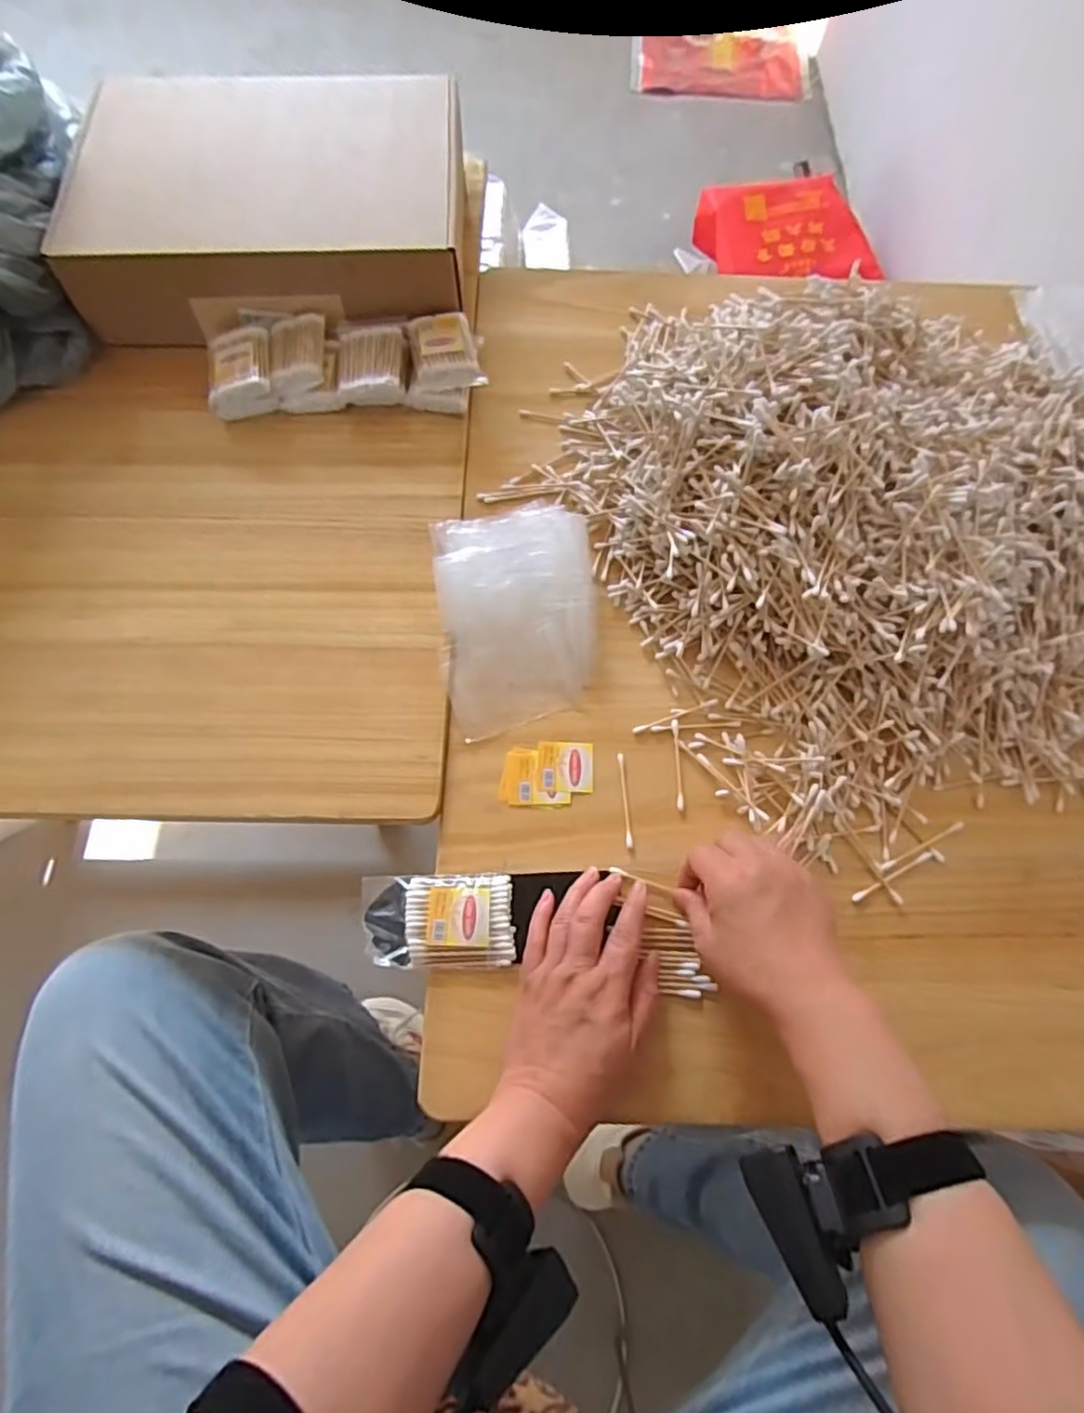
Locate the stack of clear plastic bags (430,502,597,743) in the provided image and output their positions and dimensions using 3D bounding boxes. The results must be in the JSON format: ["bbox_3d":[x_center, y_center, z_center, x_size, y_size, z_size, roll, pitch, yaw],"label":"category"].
[{"bbox_3d":[-0.020,-0.081,0.545,0.125,0.030,0.193,-7,71,-2],"label":"stack of clear plastic bags"}]

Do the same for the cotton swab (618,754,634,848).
[{"bbox_3d":[0.063,0.070,0.501,0.005,0.004,0.072,-3,71,-1],"label":"cotton swab"}]

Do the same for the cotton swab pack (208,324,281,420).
[{"bbox_3d":[-0.274,-0.303,0.613,0.057,0.045,0.078,-11,71,-4],"label":"cotton swab pack"}]

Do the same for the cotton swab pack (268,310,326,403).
[{"bbox_3d":[-0.224,-0.324,0.624,0.049,0.040,0.082,-8,71,-3],"label":"cotton swab pack"}]

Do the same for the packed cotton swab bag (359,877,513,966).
[{"bbox_3d":[-0.073,0.150,0.466,0.105,0.012,0.061,-1,71,0],"label":"packed cotton swab bag"}]

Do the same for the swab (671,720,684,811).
[{"bbox_3d":[0.105,0.044,0.510,0.006,0.004,0.071,0,71,0],"label":"swab"}]

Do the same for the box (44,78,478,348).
[{"bbox_3d":[-0.249,-0.477,0.645,0.357,0.092,0.248,-4,71,-1],"label":"box"}]

